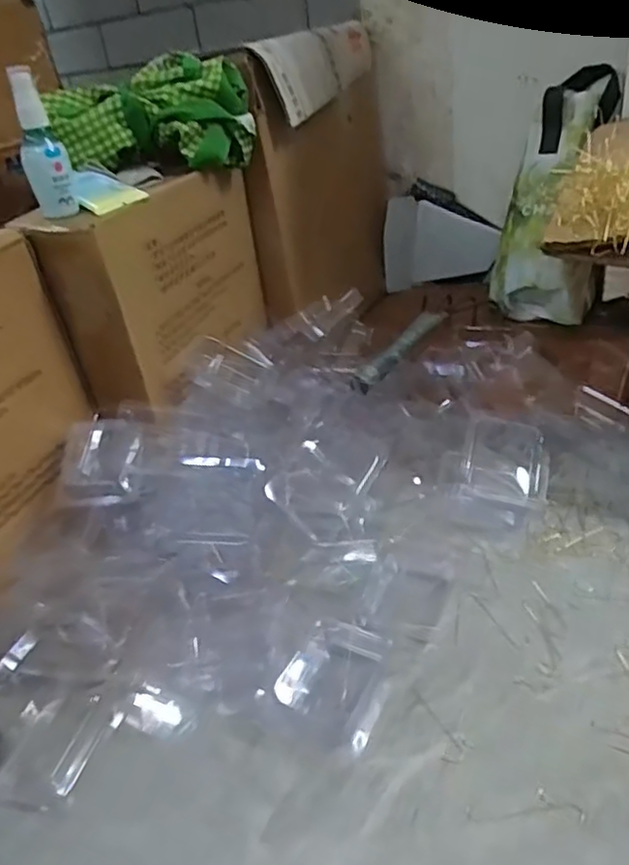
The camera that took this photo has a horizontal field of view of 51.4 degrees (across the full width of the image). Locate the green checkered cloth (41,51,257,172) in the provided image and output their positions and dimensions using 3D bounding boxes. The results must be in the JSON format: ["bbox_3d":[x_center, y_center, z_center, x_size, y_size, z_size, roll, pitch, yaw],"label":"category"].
[{"bbox_3d":[-0.172,-0.332,0.696,0.209,0.093,0.095,-13,33,-6],"label":"green checkered cloth"}]

